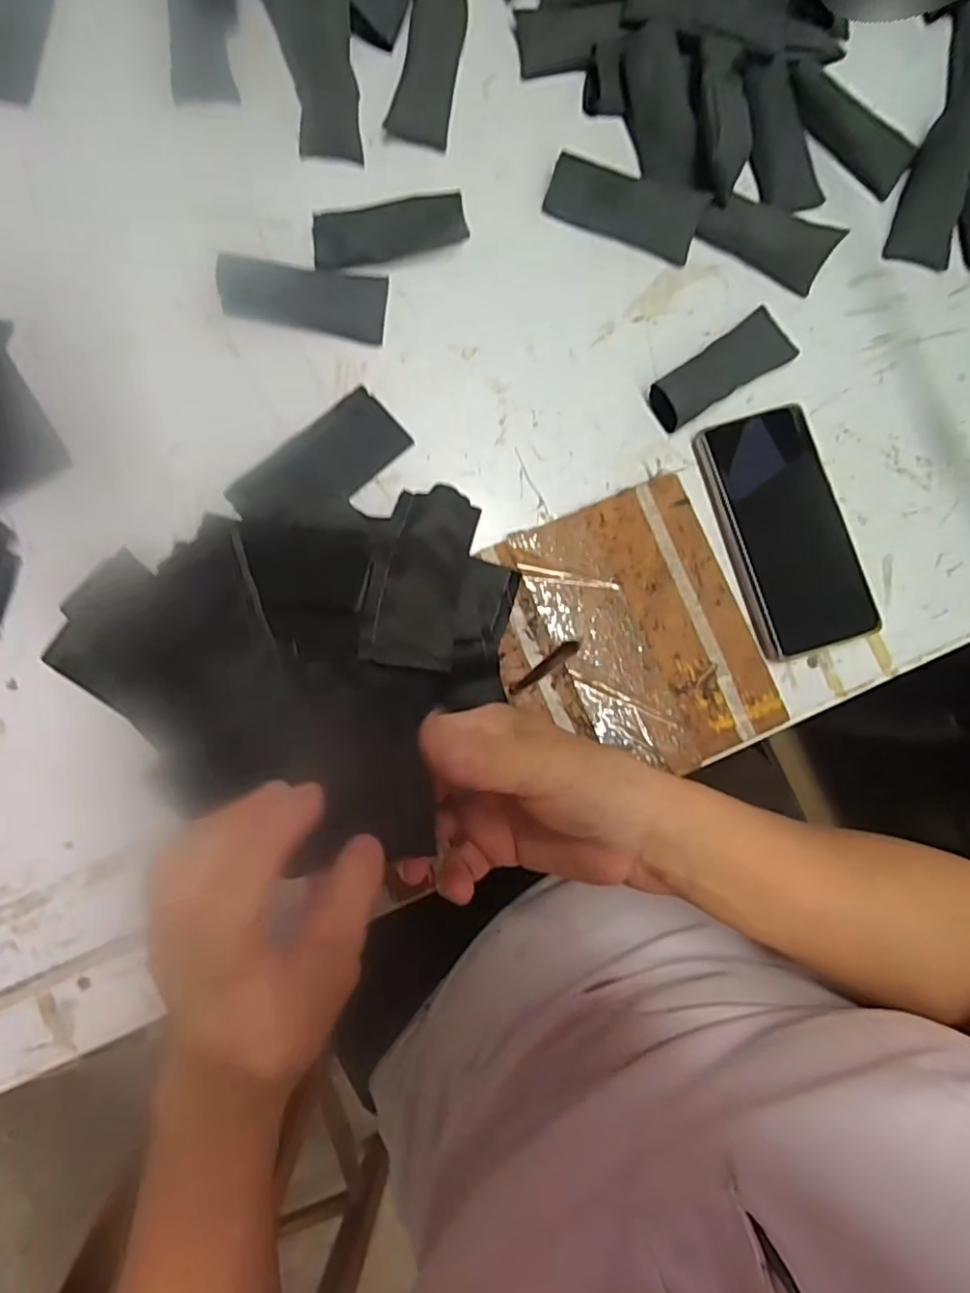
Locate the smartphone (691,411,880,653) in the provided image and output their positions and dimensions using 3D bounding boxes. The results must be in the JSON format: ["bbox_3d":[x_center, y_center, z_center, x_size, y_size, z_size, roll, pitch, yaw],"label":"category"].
[{"bbox_3d":[0.195,-0.075,0.398,0.077,0.008,0.157,-16,85,-4],"label":"smartphone"}]

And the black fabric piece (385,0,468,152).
[{"bbox_3d":[-0.036,-0.391,0.413,0.038,0.020,0.098,13,84,-1],"label":"black fabric piece"}]

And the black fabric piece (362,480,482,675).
[{"bbox_3d":[-0.037,-0.043,0.367,0.052,0.017,0.114,12,70,-1],"label":"black fabric piece"}]

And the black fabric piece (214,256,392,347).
[{"bbox_3d":[-0.119,-0.230,0.401,0.105,0.017,0.042,6,84,-1],"label":"black fabric piece"}]

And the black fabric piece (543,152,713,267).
[{"bbox_3d":[0.094,-0.296,0.416,0.102,0.007,0.040,19,109,3],"label":"black fabric piece"}]

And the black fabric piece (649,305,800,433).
[{"bbox_3d":[0.158,-0.182,0.405,0.106,0.020,0.037,-38,87,-5],"label":"black fabric piece"}]

